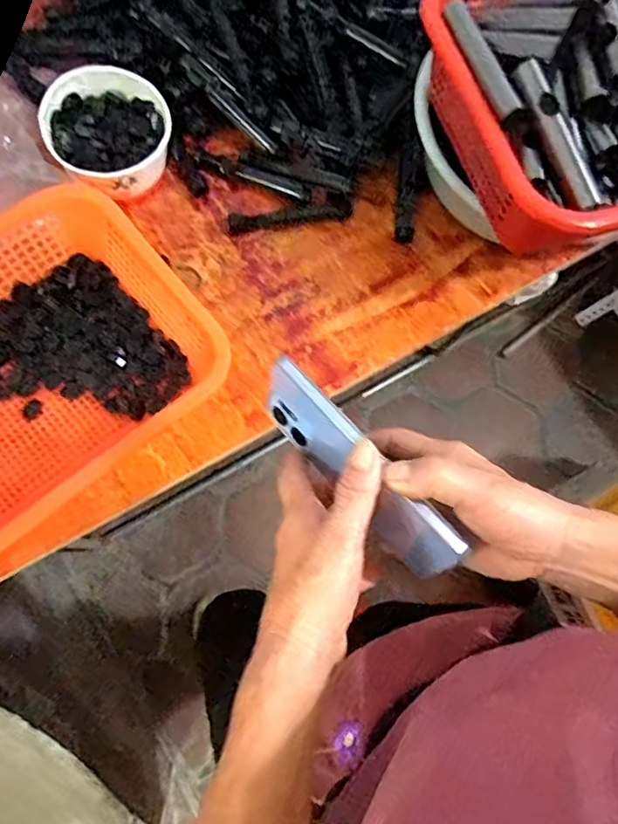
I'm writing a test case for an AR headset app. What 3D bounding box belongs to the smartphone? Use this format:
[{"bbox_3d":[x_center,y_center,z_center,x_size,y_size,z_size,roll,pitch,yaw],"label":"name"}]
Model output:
[{"bbox_3d":[0.028,0.039,0.362,0.011,0.076,0.162,-36,73,-27],"label":"smartphone"}]

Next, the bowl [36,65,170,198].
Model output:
[{"bbox_3d":[-0.214,-0.304,0.604,0.132,0.062,0.132,-34,96,-10],"label":"bowl"}]

